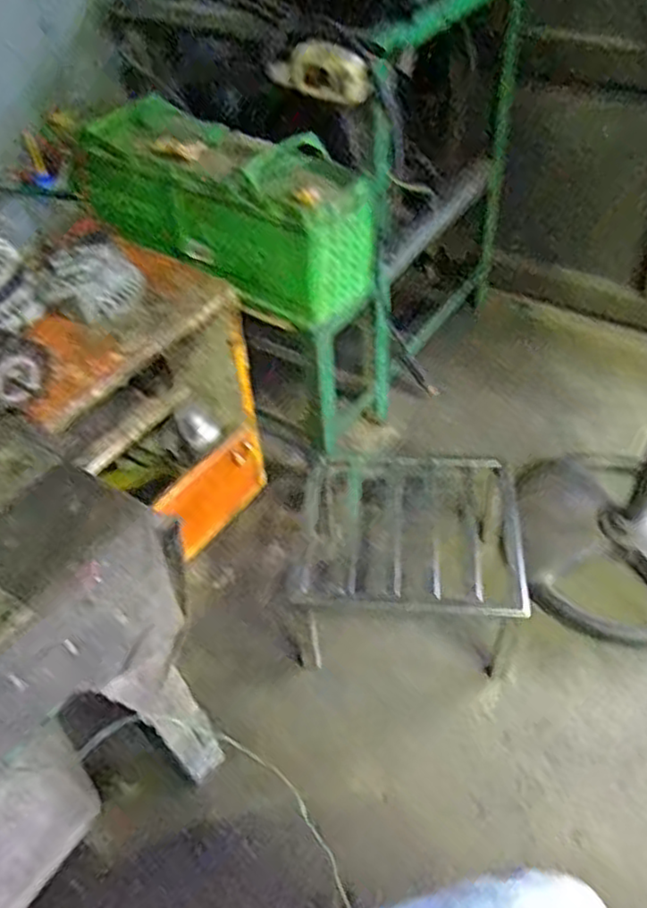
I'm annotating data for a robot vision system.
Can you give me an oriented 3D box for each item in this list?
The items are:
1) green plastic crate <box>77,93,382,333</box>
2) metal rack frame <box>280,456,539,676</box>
[{"bbox_3d":[-0.161,-0.411,1.207,0.487,0.223,0.229,27,55,26],"label":"green plastic crate"},{"bbox_3d":[0.126,0.177,1.175,0.363,0.204,0.301,3,47,6],"label":"metal rack frame"}]

